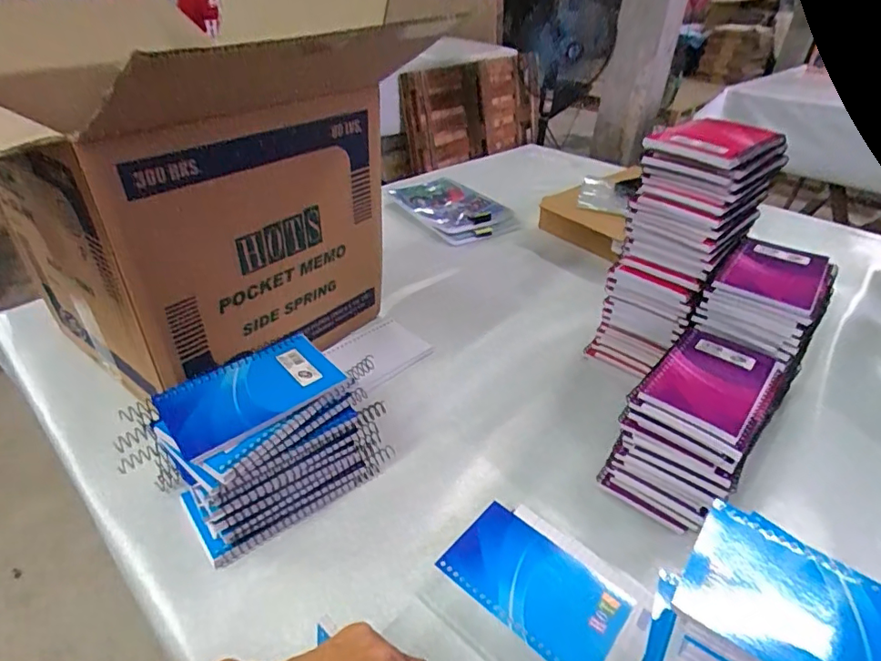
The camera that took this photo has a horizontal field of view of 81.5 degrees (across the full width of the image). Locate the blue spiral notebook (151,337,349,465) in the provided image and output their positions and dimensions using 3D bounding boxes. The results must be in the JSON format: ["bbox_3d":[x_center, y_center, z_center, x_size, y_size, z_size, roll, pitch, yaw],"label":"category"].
[{"bbox_3d":[-0.148,0.049,0.406,0.127,0.010,0.081,-26,43,-29],"label":"blue spiral notebook"}]

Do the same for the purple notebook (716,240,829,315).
[{"bbox_3d":[0.328,-0.058,0.502,0.079,0.012,0.117,26,41,28],"label":"purple notebook"}]

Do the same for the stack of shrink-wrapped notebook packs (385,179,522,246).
[{"bbox_3d":[0.009,-0.246,1.009,0.179,0.031,0.298,-15,38,-25],"label":"stack of shrink-wrapped notebook packs"}]

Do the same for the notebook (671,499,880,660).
[{"bbox_3d":[0.195,0.151,0.248,0.140,0.011,0.083,27,46,30],"label":"notebook"}]

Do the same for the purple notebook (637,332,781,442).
[{"bbox_3d":[0.245,0.043,0.457,0.079,0.012,0.135,29,43,32],"label":"purple notebook"}]

